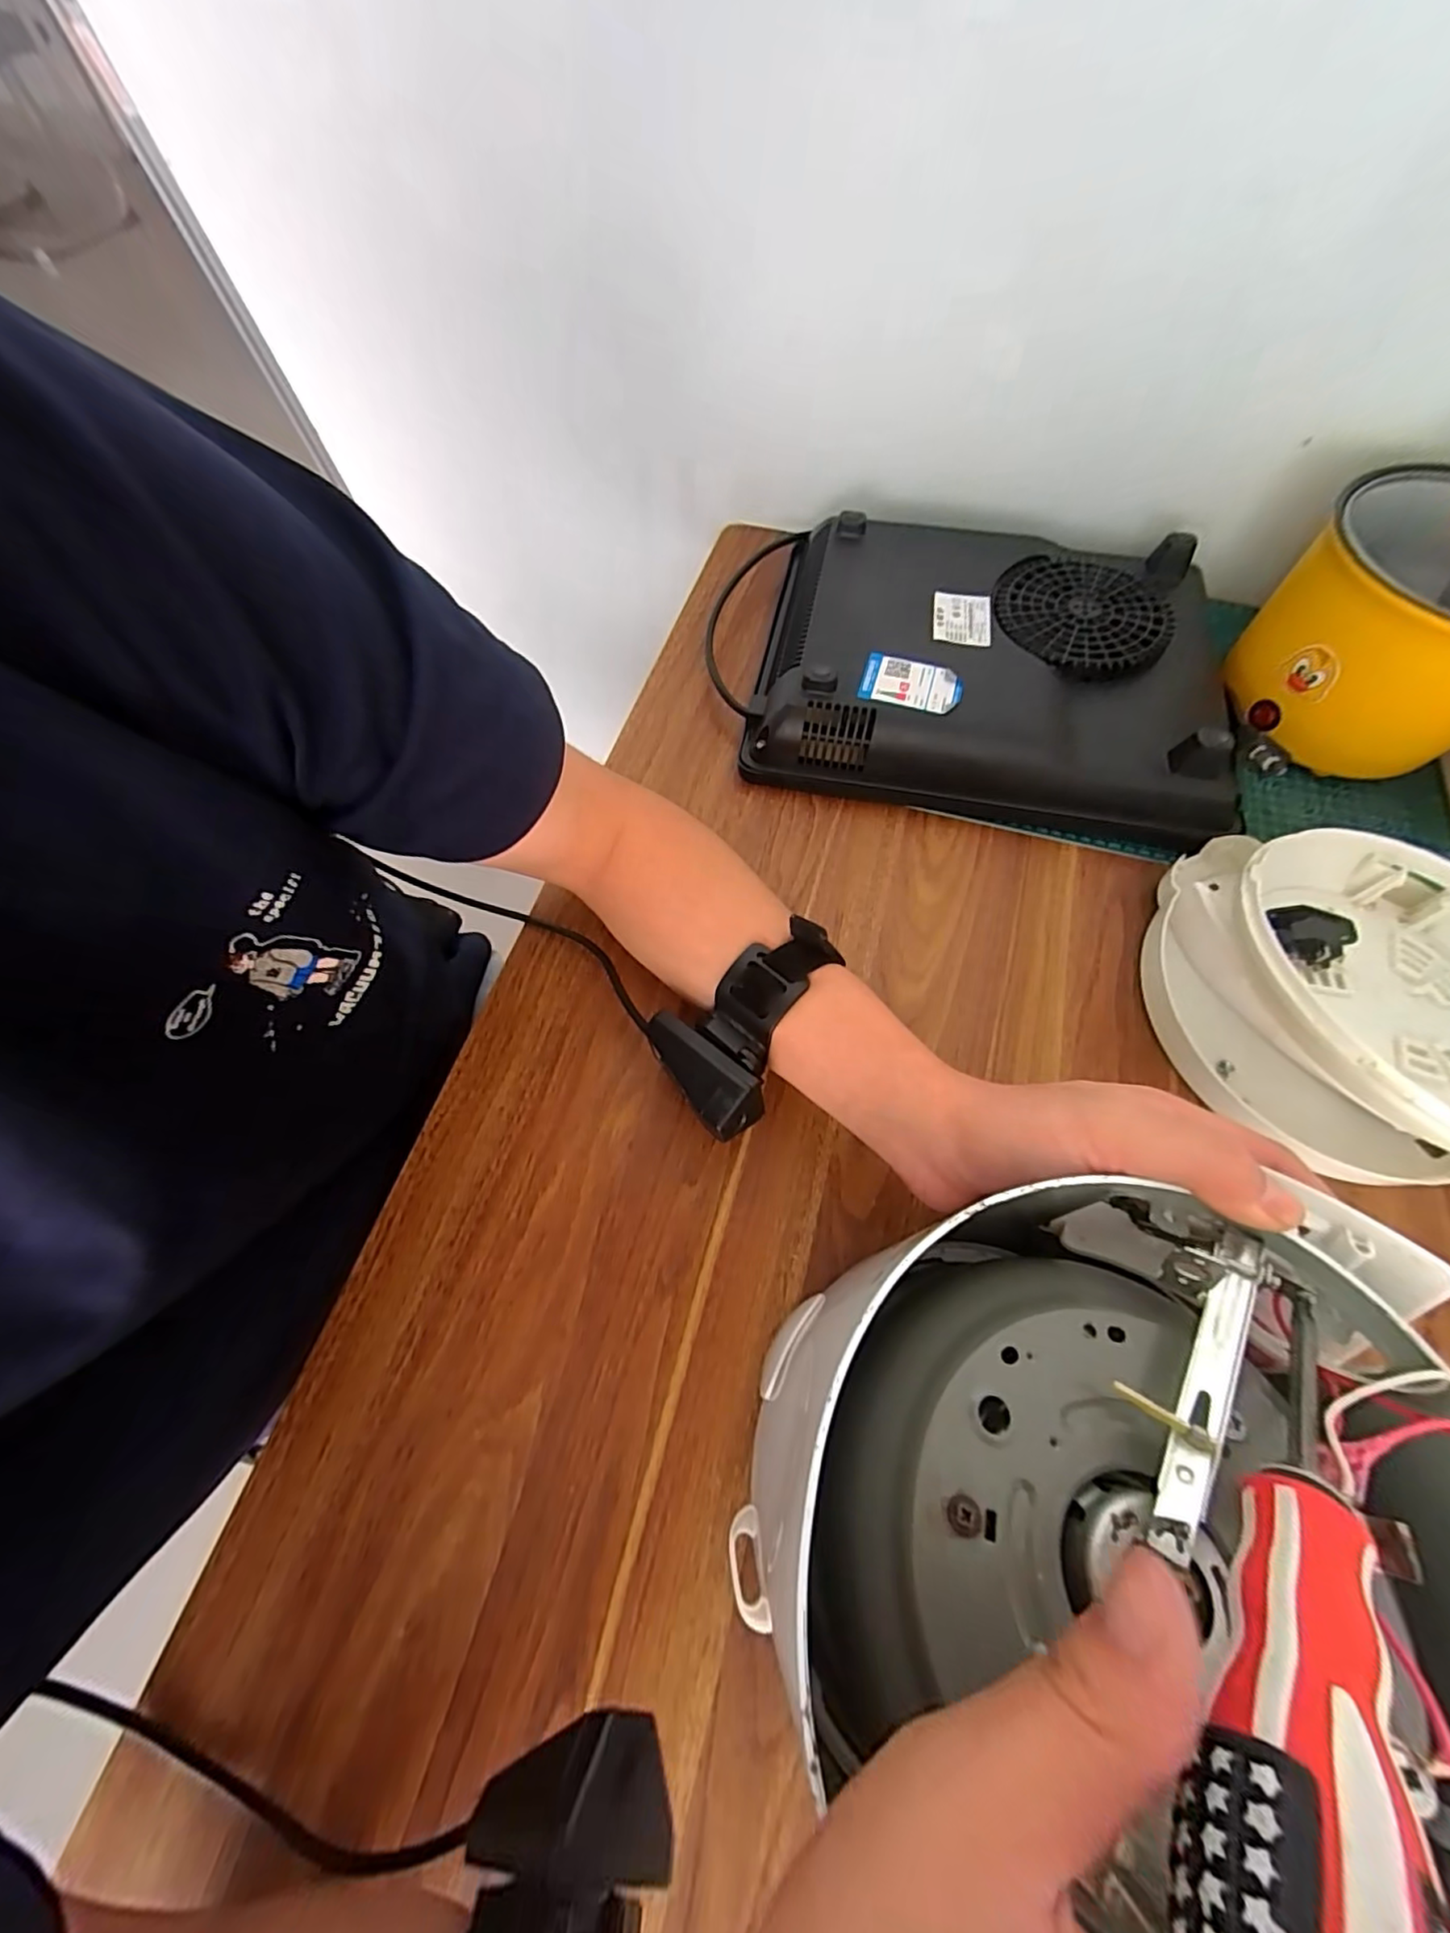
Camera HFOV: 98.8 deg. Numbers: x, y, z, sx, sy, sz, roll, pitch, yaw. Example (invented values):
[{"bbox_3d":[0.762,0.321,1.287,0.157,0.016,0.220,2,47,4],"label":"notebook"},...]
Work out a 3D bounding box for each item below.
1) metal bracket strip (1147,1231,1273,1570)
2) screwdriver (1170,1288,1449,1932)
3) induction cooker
[{"bbox_3d":[0.149,0.124,0.191,0.016,0.016,0.101,35,62,15],"label":"metal bracket strip"},{"bbox_3d":[0.134,0.139,0.141,0.159,0.025,0.025,-22,63,-44],"label":"screwdriver"},{"bbox_3d":[0.171,-0.235,0.472,0.380,0.063,0.257,12,65,5],"label":"induction cooker"}]

